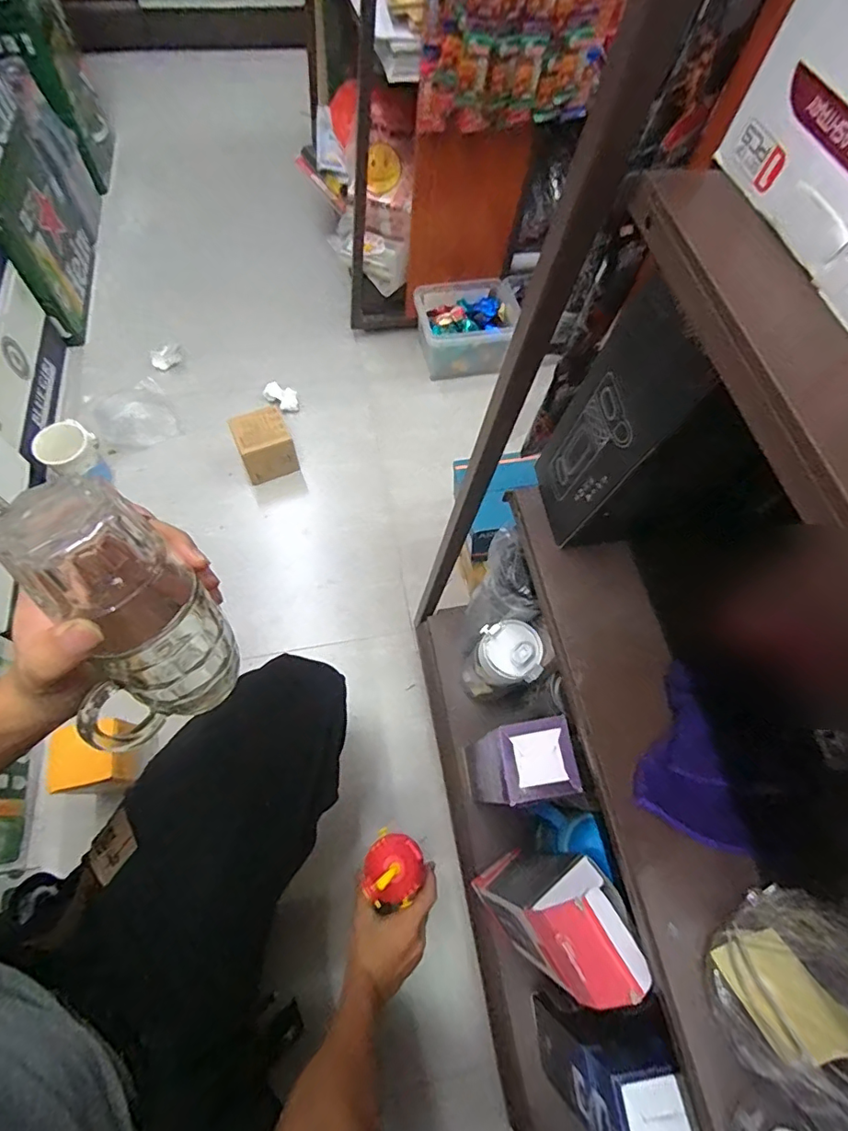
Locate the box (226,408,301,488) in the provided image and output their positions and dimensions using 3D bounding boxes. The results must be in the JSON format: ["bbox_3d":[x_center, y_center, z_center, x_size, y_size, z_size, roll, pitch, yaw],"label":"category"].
[{"bbox_3d":[-0.320,-0.240,1.043,0.100,0.111,0.112,-23,69,-13],"label":"box"}]

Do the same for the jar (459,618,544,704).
[{"bbox_3d":[0.095,0.130,0.677,0.071,0.182,0.066,1,65,-3],"label":"jar"}]

